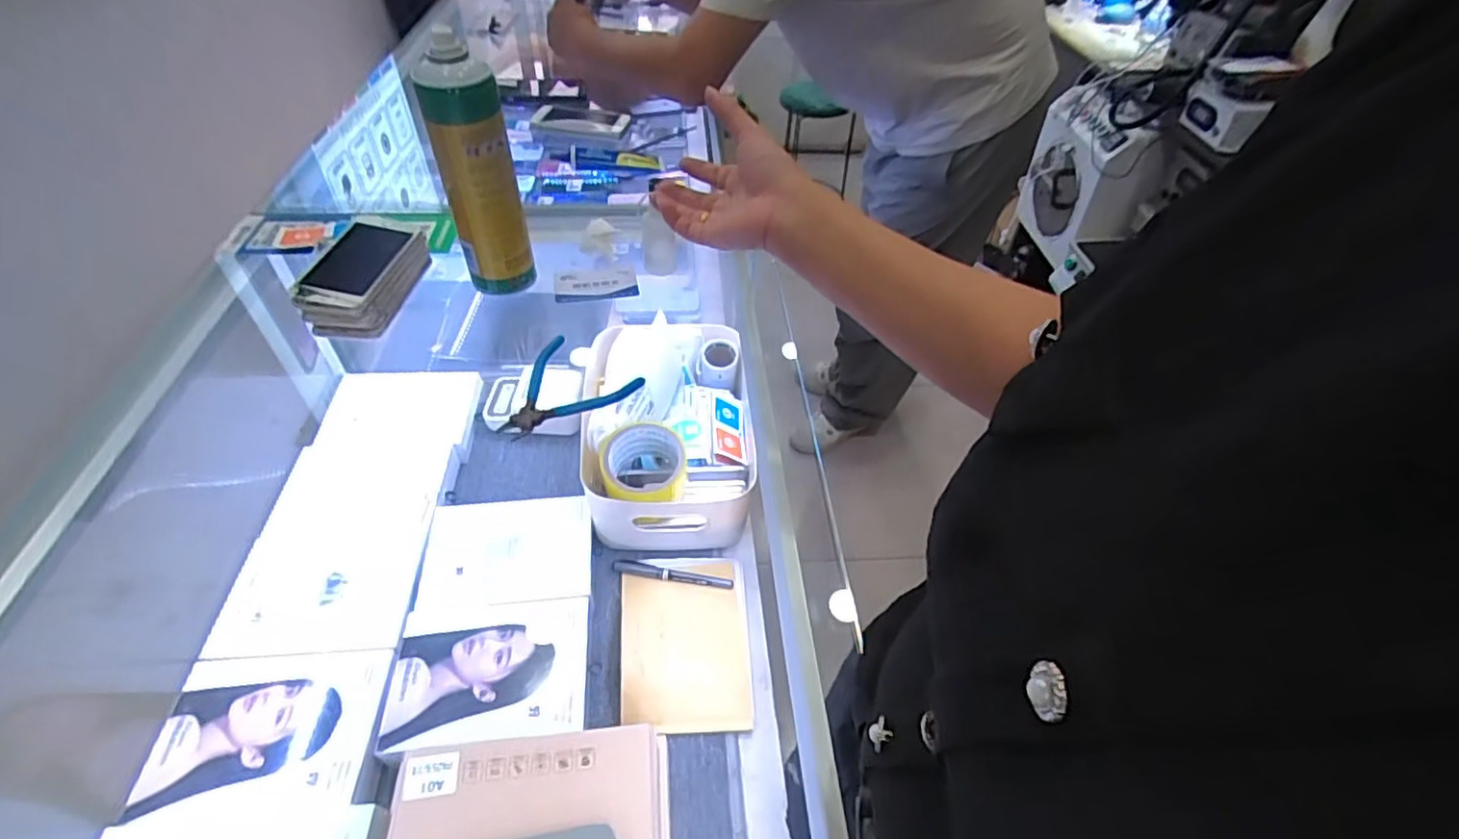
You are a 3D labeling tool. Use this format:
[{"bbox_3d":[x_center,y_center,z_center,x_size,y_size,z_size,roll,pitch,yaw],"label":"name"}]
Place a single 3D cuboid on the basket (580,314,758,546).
[{"bbox_3d":[-0.074,0.014,0.794,0.199,0.134,0.280,-3,47,-6],"label":"basket"}]

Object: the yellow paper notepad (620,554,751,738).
[{"bbox_3d":[-0.047,0.233,0.679,0.134,0.013,0.190,5,47,-12],"label":"yellow paper notepad"}]

